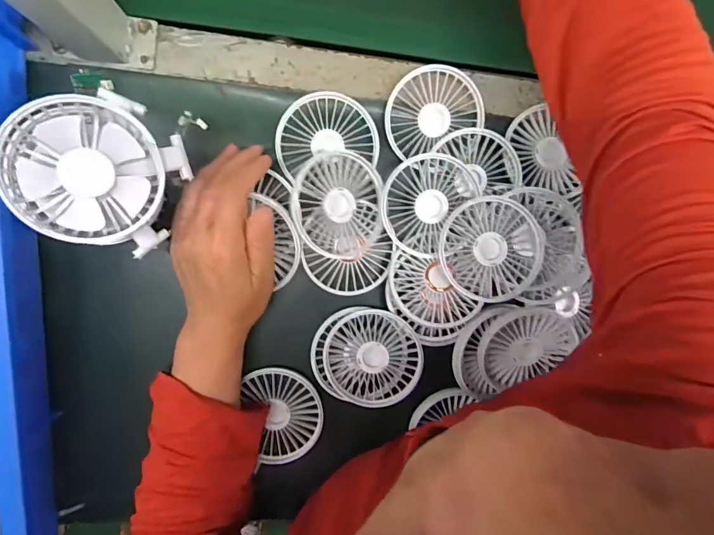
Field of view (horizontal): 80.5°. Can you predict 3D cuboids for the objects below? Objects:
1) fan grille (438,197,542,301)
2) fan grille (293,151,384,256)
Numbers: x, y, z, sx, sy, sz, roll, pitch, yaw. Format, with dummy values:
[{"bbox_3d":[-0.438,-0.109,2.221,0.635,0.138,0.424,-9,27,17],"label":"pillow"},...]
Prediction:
[{"bbox_3d":[0.115,-0.015,0.367,0.085,0.024,0.091,-1,94,-8],"label":"fan grille"},{"bbox_3d":[-0.016,-0.052,0.360,0.080,0.022,0.087,-10,102,-26],"label":"fan grille"}]

